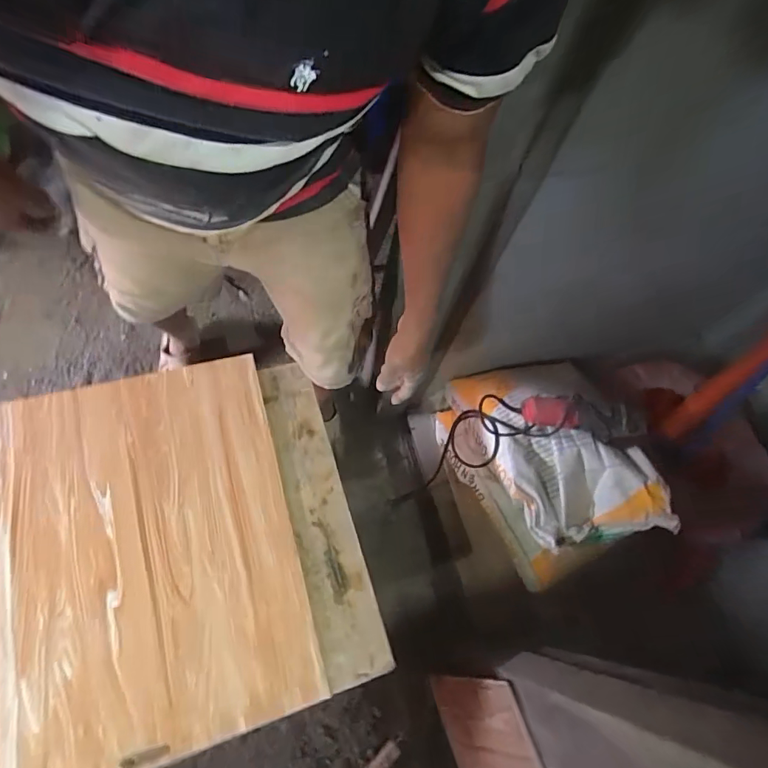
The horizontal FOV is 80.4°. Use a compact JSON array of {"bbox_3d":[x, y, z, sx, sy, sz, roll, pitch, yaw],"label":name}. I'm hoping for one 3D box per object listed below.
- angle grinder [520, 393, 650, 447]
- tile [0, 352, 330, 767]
[{"bbox_3d":[0.462,0.076,1.044,0.268,0.077,0.088,14,67,-2],"label":"angle grinder"},{"bbox_3d":[-0.479,0.280,0.746,0.613,0.014,0.619,-14,67,-13],"label":"tile"}]

